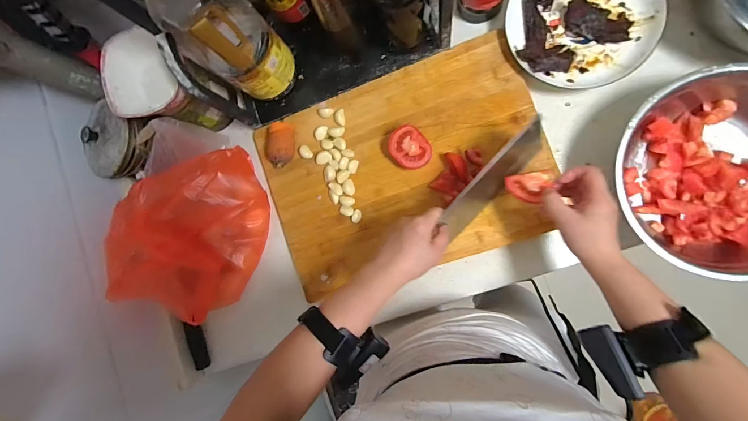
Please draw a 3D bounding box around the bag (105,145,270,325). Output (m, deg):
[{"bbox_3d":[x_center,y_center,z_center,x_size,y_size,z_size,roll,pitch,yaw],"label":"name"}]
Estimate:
[{"bbox_3d":[-0.278,0.028,0.518,0.166,0.125,0.251,18,92,11],"label":"bag"}]

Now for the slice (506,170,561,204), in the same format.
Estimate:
[{"bbox_3d":[0.203,-0.031,0.423,0.055,0.014,0.043,-6,116,39],"label":"slice"}]

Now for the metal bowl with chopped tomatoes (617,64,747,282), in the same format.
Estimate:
[{"bbox_3d":[0.436,-0.046,0.421,0.249,0.082,0.237,0,92,10],"label":"metal bowl with chopped tomatoes"}]

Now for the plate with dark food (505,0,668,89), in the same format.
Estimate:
[{"bbox_3d":[0.295,-0.277,0.470,0.196,0.028,0.183,0,92,10],"label":"plate with dark food"}]

